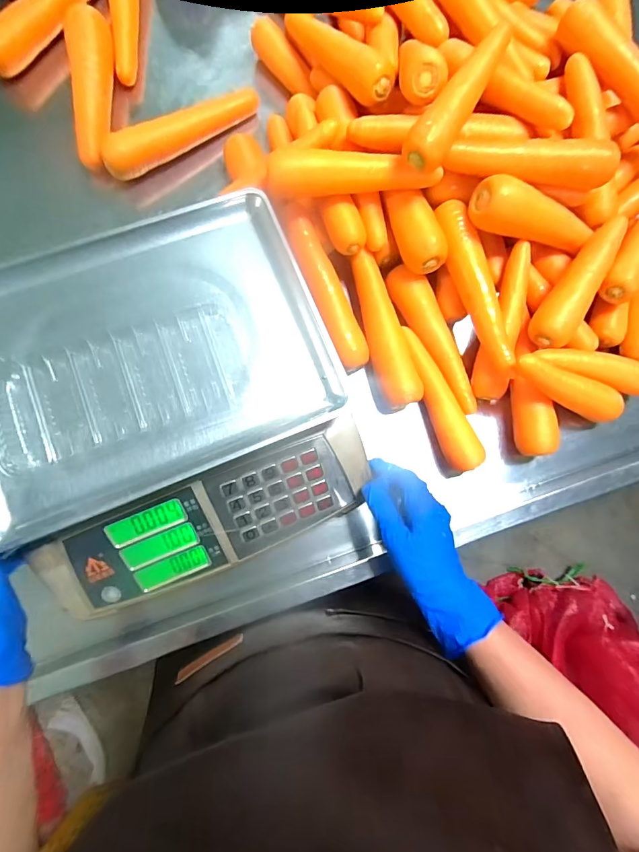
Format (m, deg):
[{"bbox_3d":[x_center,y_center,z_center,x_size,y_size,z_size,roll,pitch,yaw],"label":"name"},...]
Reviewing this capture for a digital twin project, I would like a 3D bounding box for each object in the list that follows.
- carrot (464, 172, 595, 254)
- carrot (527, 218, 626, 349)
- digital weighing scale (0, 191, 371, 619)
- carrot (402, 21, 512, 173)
[{"bbox_3d":[0.255,-0.241,0.477,0.174,0.041,0.046,5,81,-23],"label":"carrot"},{"bbox_3d":[0.316,-0.173,0.500,0.049,0.044,0.193,35,81,0],"label":"carrot"},{"bbox_3d":[-0.152,-0.023,0.409,0.331,0.082,0.342,-23,85,-8],"label":"digital weighing scale"},{"bbox_3d":[0.150,-0.352,0.430,0.042,0.035,0.196,31,81,0],"label":"carrot"}]

